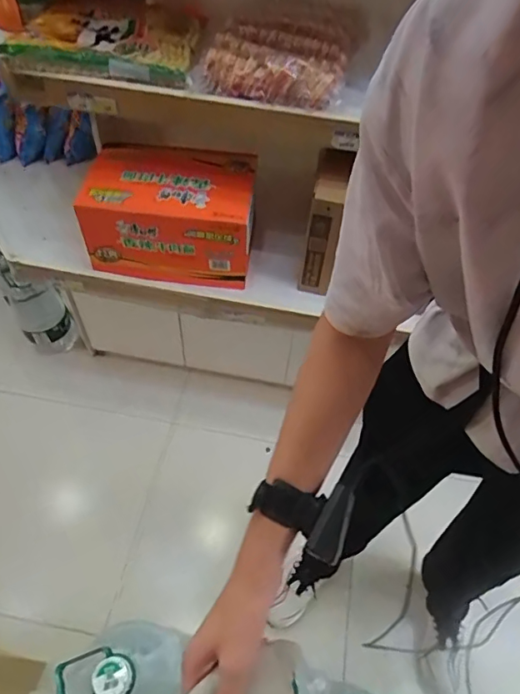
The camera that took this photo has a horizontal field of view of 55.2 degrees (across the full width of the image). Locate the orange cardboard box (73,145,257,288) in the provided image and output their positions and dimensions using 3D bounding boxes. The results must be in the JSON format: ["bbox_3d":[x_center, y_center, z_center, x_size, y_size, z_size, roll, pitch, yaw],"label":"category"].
[{"bbox_3d":[-0.217,-0.320,1.222,0.379,0.219,0.245,4,55,-1],"label":"orange cardboard box"}]

